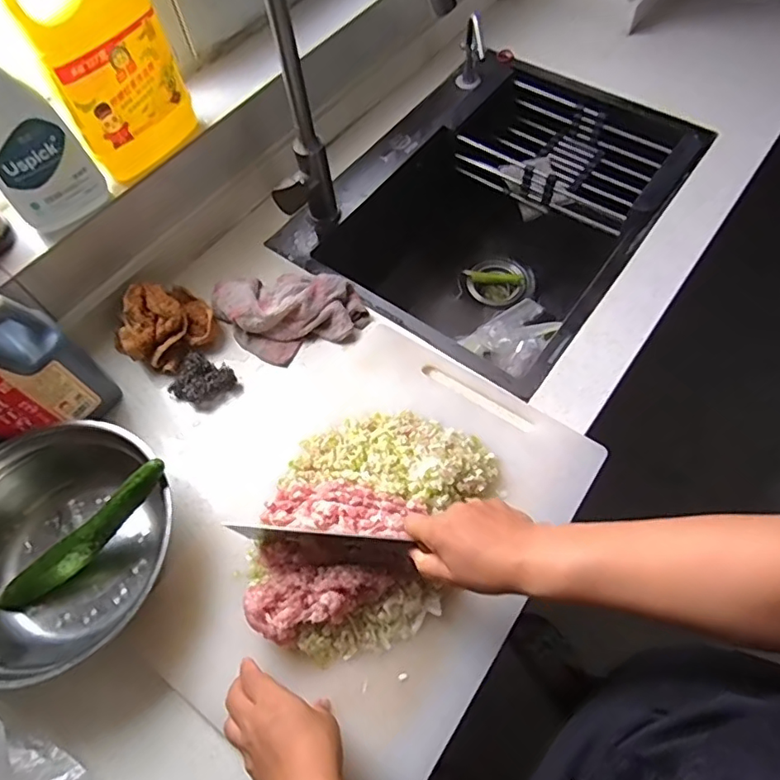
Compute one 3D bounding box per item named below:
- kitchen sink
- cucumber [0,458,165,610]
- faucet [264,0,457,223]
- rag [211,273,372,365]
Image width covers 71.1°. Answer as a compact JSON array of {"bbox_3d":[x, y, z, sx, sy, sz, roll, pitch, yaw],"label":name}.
[{"bbox_3d":[0.183,-0.278,0.989,0.468,0.260,0.635,33,69,19],"label":"kitchen sink"},{"bbox_3d":[-0.327,0.160,0.590,0.247,0.032,0.029,-41,65,9],"label":"cucumber"},{"bbox_3d":[-0.052,-0.366,0.675,0.244,0.428,0.056,-5,62,1],"label":"faucet"},{"bbox_3d":[-0.139,-0.118,0.760,0.187,0.049,0.146,-25,64,-9],"label":"rag"}]

